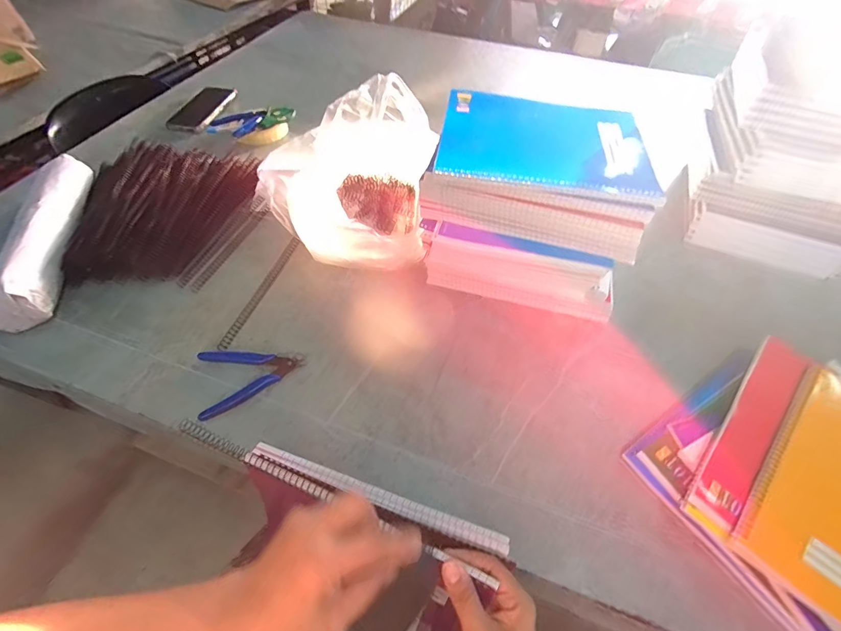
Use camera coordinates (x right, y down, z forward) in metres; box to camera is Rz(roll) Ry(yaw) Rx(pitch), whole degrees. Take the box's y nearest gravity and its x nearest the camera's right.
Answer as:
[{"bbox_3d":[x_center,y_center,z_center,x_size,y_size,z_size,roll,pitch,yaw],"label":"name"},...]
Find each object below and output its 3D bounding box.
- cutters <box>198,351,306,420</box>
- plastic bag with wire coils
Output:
[{"bbox_3d":[-0.198,0.069,0.463,0.111,0.007,0.084,-12,54,-11],"label":"cutters"},{"bbox_3d":[-0.110,-0.210,0.604,0.272,0.129,0.299,-2,53,-3],"label":"plastic bag with wire coils"}]

